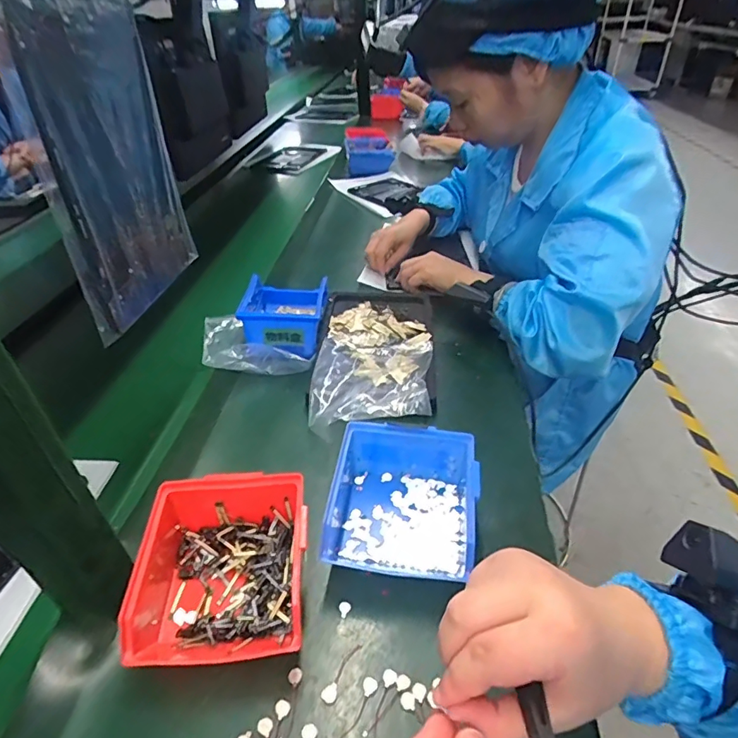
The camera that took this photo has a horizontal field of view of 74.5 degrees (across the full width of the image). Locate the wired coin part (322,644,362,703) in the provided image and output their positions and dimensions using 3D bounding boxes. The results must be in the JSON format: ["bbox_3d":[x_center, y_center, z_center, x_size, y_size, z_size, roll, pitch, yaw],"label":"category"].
[{"bbox_3d":[-0.020,0.218,0.350,0.010,0.004,0.044,17,42,24],"label":"wired coin part"}]

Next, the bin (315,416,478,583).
[{"bbox_3d":[0.028,0.119,0.432,0.130,0.062,0.132,4,39,7],"label":"bin"}]

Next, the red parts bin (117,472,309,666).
[{"bbox_3d":[-0.116,0.154,0.382,0.136,0.058,0.135,-3,38,-3],"label":"red parts bin"}]

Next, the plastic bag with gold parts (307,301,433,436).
[{"bbox_3d":[0.006,-0.024,0.615,0.145,0.044,0.281,2,38,7],"label":"plastic bag with gold parts"}]

